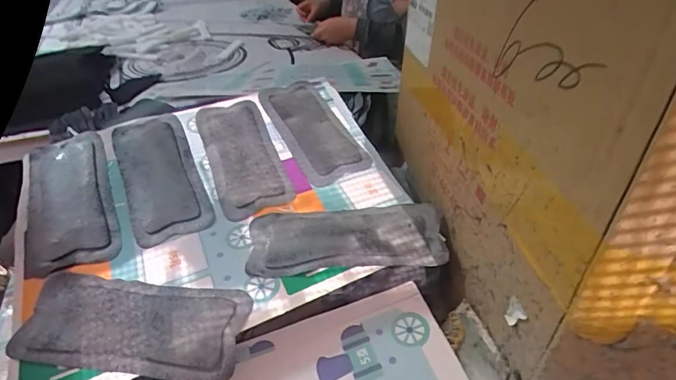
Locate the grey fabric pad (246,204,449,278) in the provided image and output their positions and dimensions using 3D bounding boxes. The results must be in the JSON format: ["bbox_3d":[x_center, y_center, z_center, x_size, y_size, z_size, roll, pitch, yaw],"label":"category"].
[{"bbox_3d":[0.009,0.059,0.523,0.233,0.026,0.101,0,36,2],"label":"grey fabric pad"}]

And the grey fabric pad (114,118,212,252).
[{"bbox_3d":[-0.253,-0.024,0.604,0.097,0.014,0.245,-18,54,-20],"label":"grey fabric pad"}]

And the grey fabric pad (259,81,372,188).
[{"bbox_3d":[-0.044,-0.102,0.691,0.107,0.023,0.240,-22,57,-25],"label":"grey fabric pad"}]

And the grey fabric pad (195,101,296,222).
[{"bbox_3d":[-0.143,-0.053,0.640,0.099,0.021,0.230,-16,55,-18],"label":"grey fabric pad"}]

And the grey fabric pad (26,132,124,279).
[{"bbox_3d":[-0.354,0.011,0.559,0.099,0.009,0.233,-17,53,-19],"label":"grey fabric pad"}]

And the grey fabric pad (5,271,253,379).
[{"bbox_3d":[-0.213,0.140,0.443,0.226,0.008,0.098,5,49,5],"label":"grey fabric pad"}]

